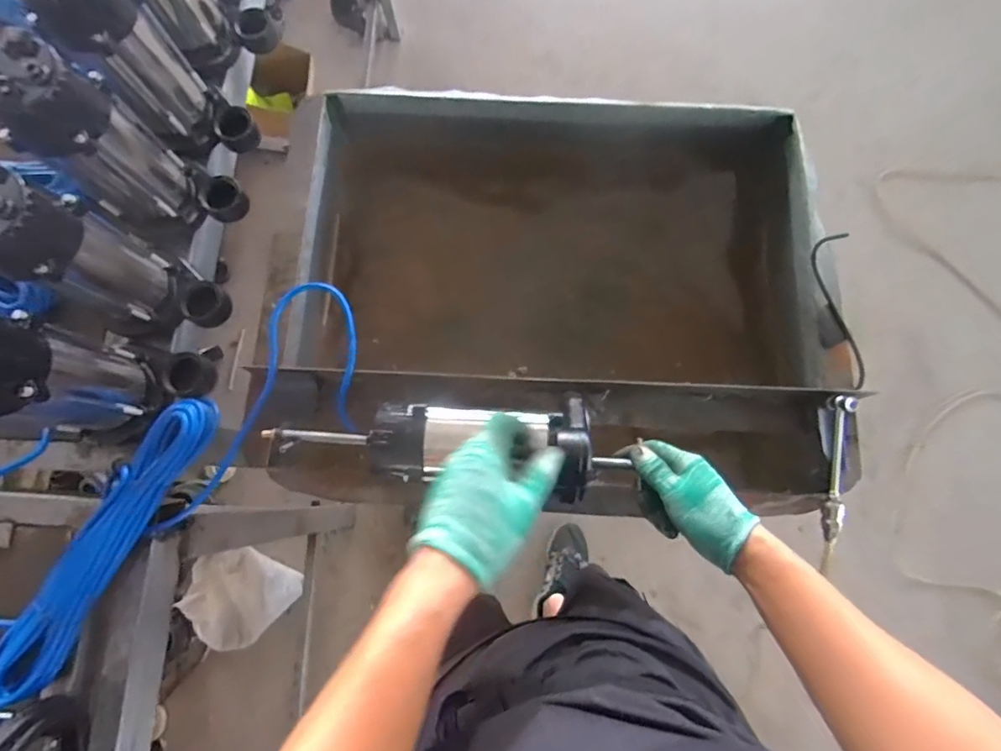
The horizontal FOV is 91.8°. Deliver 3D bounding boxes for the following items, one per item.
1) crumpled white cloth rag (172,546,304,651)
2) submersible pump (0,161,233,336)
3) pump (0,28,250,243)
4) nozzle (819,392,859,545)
[{"bbox_3d":[-0.657,0.557,1.205,0.200,0.169,0.215,40,81,9],"label":"crumpled white cloth rag"},{"bbox_3d":[-0.429,-0.116,0.520,0.132,0.207,0.113,21,79,6],"label":"submersible pump"},{"bbox_3d":[-0.424,-0.248,0.557,0.128,0.226,0.118,29,80,7],"label":"pump"},{"bbox_3d":[0.404,0.111,0.579,0.024,0.024,0.172,3,93,2],"label":"nozzle"}]

